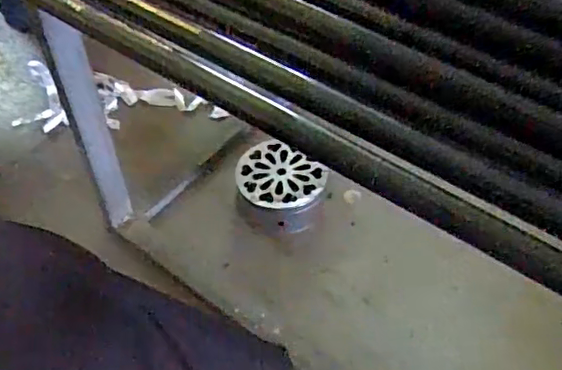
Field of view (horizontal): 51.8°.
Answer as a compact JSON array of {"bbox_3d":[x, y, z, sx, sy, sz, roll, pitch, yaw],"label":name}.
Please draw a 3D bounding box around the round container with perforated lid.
[{"bbox_3d":[0.000,0.002,0.885,0.136,0.069,0.129,1,52,-1],"label":"round container with perforated lid"}]

